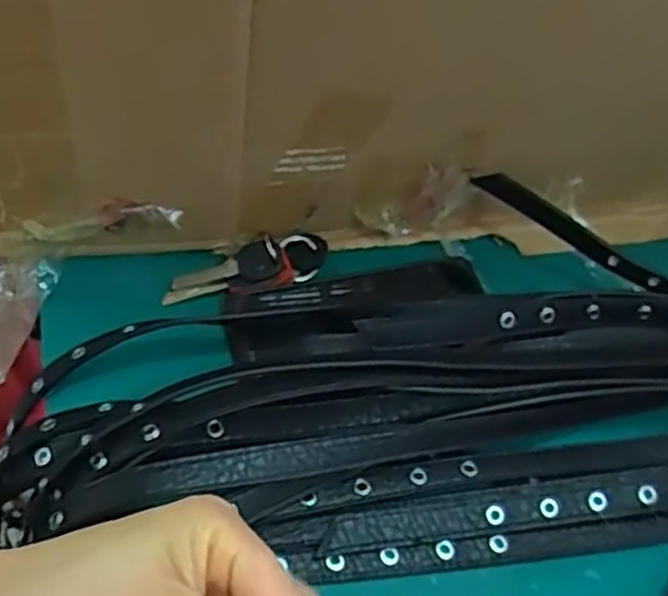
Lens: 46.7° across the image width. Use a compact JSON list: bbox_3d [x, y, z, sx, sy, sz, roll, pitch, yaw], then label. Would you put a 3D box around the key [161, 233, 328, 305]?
[{"bbox_3d":[-0.053,-0.018,0.490,0.108,0.024,0.031,-17,60,-20],"label":"key"}]

